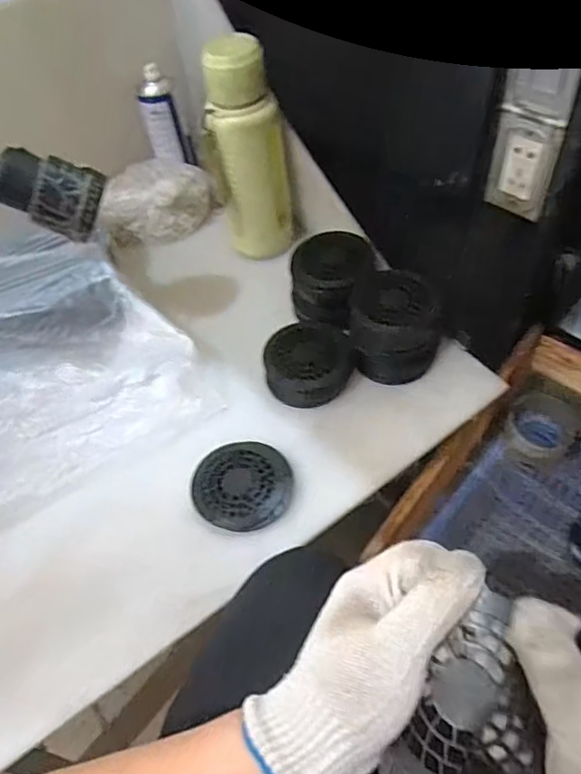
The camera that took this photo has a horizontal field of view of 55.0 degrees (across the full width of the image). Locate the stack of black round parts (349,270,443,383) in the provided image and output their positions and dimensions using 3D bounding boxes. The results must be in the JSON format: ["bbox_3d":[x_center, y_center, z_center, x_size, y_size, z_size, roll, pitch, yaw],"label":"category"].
[{"bbox_3d":[0.124,-0.073,0.661,0.104,0.085,0.104,3,53,8],"label":"stack of black round parts"}]

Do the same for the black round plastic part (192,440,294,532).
[{"bbox_3d":[-0.050,0.102,0.596,0.102,0.008,0.102,-3,53,4],"label":"black round plastic part"}]

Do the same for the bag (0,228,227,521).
[{"bbox_3d":[-0.324,-0.037,0.662,0.349,0.092,0.359,-29,55,-16],"label":"bag"}]

